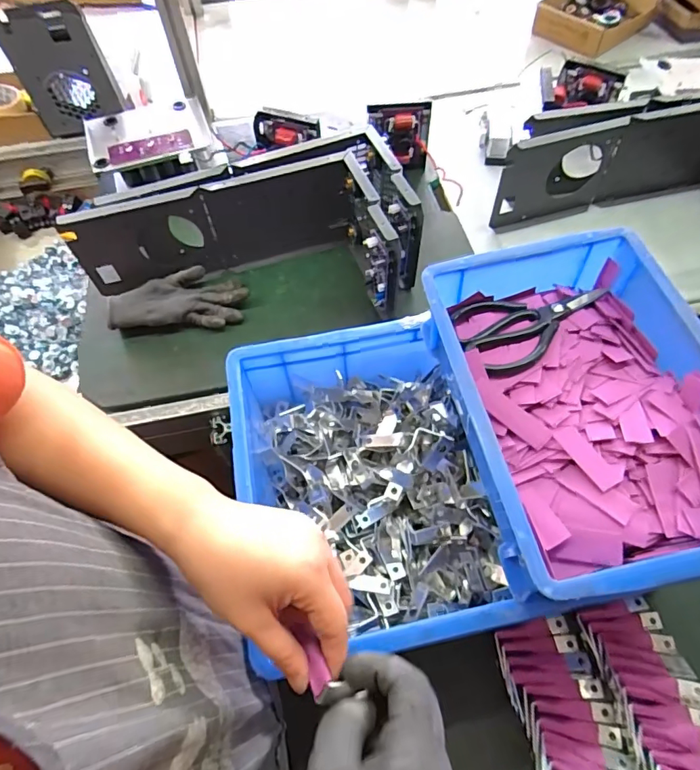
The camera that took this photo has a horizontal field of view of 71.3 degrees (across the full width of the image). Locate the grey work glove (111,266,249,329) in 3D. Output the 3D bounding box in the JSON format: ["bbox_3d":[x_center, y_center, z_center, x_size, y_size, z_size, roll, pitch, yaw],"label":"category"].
[{"bbox_3d":[-0.241,-0.121,0.701,0.187,0.040,0.087,-5,59,-1],"label":"grey work glove"}]

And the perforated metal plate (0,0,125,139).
[{"bbox_3d":[-0.497,-0.537,0.843,0.152,0.204,0.030,-9,67,-3],"label":"perforated metal plate"}]

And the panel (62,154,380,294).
[{"bbox_3d":[-0.179,-0.219,0.688,0.391,0.149,0.047,-15,63,-7],"label":"panel"}]

